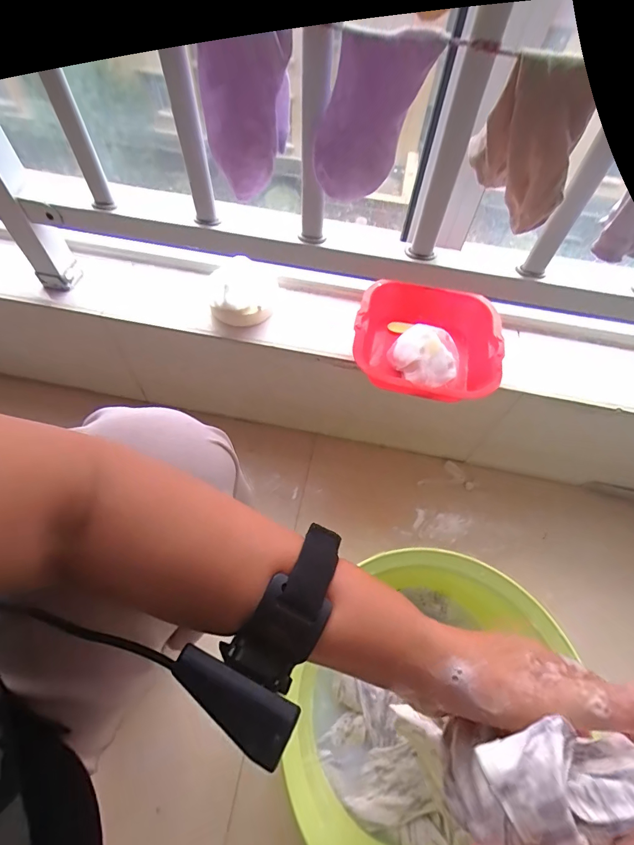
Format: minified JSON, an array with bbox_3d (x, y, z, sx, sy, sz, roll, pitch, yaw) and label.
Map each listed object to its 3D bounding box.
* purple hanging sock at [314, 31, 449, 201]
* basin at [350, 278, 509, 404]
[{"bbox_3d":[0.044,-0.253,0.349,0.086,0.117,0.016,3,59,-1],"label":"purple hanging sock"},{"bbox_3d":[0.144,-0.107,0.548,0.183,0.058,0.178,1,59,-2],"label":"basin"}]

